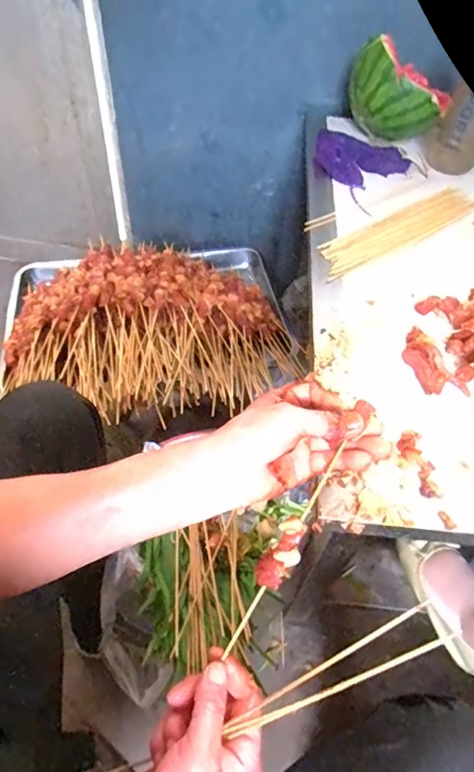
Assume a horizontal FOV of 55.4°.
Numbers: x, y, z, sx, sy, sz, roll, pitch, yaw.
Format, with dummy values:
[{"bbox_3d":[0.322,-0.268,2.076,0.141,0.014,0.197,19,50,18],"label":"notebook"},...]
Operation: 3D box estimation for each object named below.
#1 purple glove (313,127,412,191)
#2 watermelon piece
[{"bbox_3d":[0.192,-0.382,0.749,0.141,0.021,0.151,-25,56,-23],"label":"purple glove"},{"bbox_3d":[0.270,-0.487,0.759,0.161,0.141,0.088,18,51,10],"label":"watermelon piece"}]

